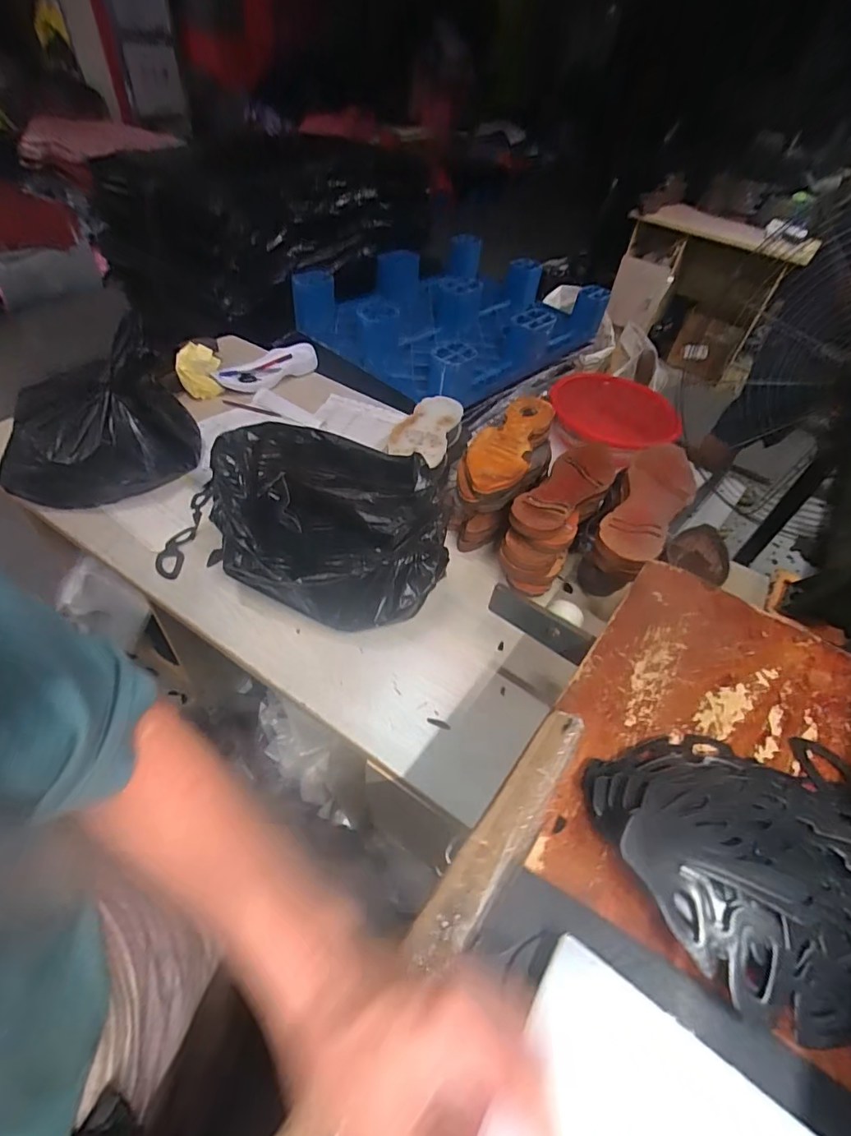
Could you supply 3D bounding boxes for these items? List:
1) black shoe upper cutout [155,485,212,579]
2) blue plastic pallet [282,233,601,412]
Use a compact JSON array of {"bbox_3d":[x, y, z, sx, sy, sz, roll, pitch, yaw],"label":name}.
[{"bbox_3d":[-0.413,-0.070,0.846,0.040,0.012,0.224,3,48,-4],"label":"black shoe upper cutout"},{"bbox_3d":[0.092,-0.800,1.557,0.645,0.179,0.781,34,53,22],"label":"blue plastic pallet"}]

